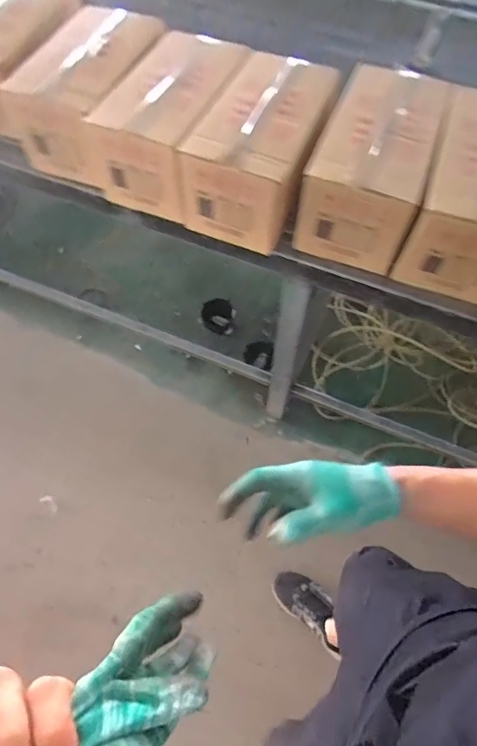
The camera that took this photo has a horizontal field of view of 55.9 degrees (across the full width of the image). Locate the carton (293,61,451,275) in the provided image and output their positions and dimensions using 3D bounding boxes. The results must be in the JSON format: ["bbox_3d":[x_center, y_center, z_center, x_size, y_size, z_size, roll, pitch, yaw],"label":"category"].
[{"bbox_3d":[0.253,-0.406,0.839,0.192,0.190,0.374,18,64,9],"label":"carton"}]

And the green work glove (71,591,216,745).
[{"bbox_3d":[-0.063,0.192,0.266,0.059,0.050,0.142,37,23,16],"label":"green work glove"}]

